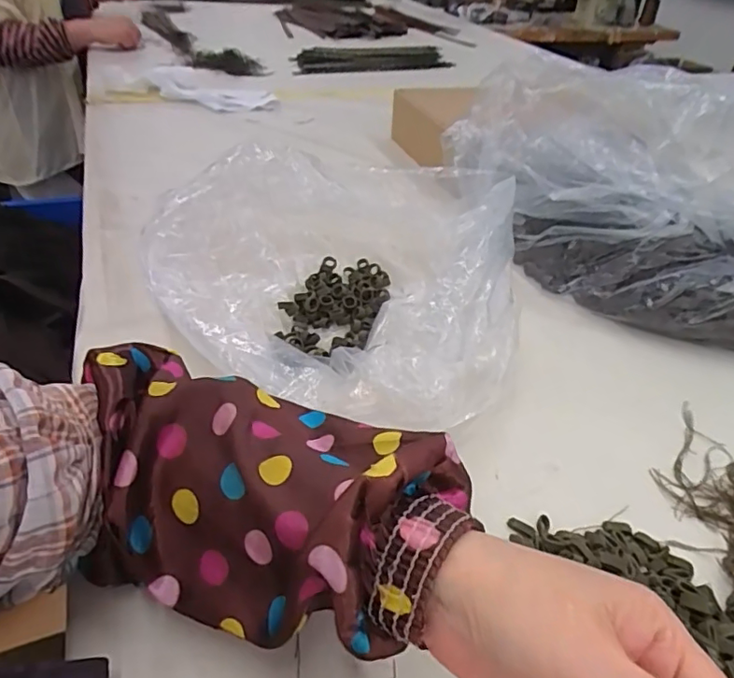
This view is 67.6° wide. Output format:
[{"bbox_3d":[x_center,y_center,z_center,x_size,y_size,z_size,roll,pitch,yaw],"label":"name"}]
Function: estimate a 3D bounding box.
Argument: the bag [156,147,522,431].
[{"bbox_3d":[-0.022,-0.070,0.504,0.349,0.116,0.311,23,42,25],"label":"bag"}]

